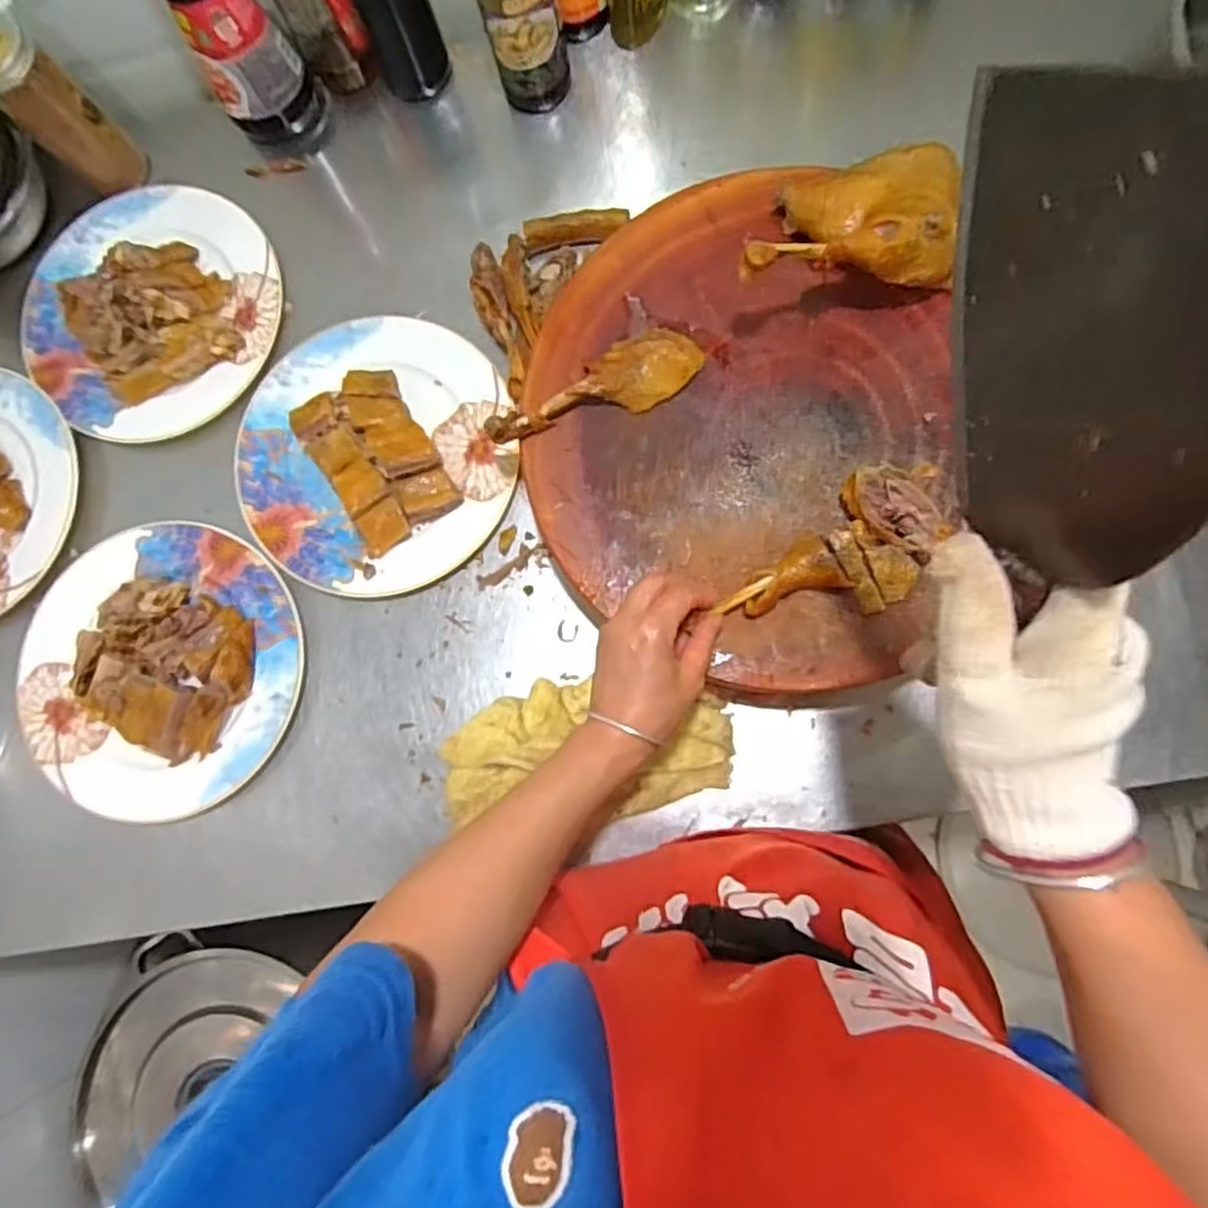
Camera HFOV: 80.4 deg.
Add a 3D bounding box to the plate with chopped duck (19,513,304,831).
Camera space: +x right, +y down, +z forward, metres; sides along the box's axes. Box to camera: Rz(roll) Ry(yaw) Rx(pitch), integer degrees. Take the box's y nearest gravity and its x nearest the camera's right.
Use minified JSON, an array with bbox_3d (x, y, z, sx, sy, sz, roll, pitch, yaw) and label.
[{"bbox_3d":[-0.391,0.055,0.623,0.248,0.046,0.249,-1,81,7],"label":"plate with chopped duck"}]

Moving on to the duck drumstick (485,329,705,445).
[{"bbox_3d":[-0.006,-0.159,0.547,0.167,0.025,0.048,-26,81,3],"label":"duck drumstick"}]

